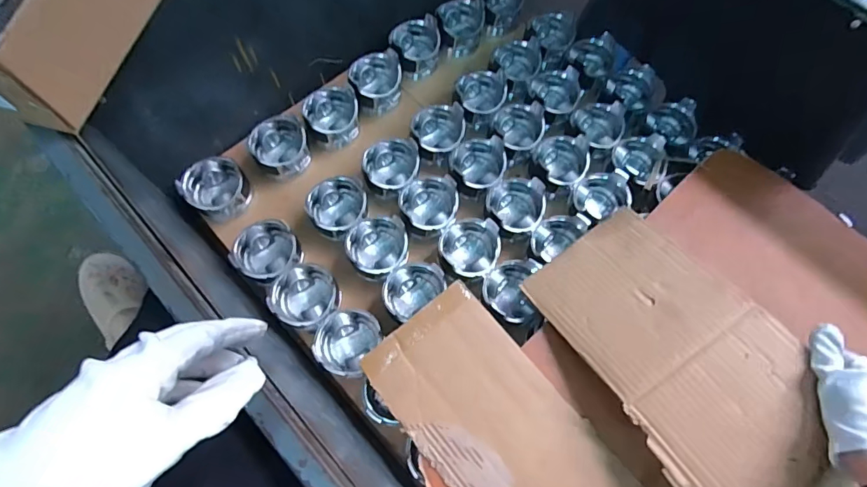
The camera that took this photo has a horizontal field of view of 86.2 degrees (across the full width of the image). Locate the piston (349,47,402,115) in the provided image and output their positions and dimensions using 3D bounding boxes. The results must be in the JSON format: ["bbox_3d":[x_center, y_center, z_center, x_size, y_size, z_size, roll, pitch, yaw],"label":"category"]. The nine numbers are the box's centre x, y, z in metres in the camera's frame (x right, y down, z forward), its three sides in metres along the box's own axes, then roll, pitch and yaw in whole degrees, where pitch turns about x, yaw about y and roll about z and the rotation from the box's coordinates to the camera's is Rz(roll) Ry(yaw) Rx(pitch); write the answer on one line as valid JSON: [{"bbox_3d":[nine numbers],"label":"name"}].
[{"bbox_3d":[-0.096,-0.269,0.785,0.087,0.068,0.087,-11,70,-6],"label":"piston"}]

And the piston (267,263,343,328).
[{"bbox_3d":[-0.176,0.073,0.642,0.085,0.058,0.085,0,69,-1],"label":"piston"}]

